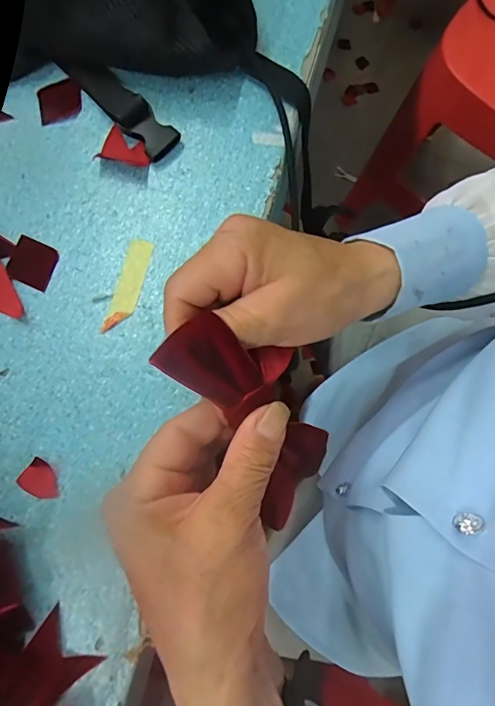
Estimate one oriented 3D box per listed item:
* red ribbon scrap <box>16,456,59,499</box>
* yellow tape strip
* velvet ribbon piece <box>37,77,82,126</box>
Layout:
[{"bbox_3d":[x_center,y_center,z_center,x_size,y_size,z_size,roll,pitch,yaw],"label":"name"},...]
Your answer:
[{"bbox_3d":[-0.135,0.084,0.276,0.026,0.004,0.021,36,81,7],"label":"red ribbon scrap"},{"bbox_3d":[-0.085,-0.049,0.302,0.018,0.004,0.071,14,79,4],"label":"yellow tape strip"},{"bbox_3d":[-0.150,-0.202,0.337,0.034,0.004,0.036,-14,79,-2],"label":"velvet ribbon piece"}]

